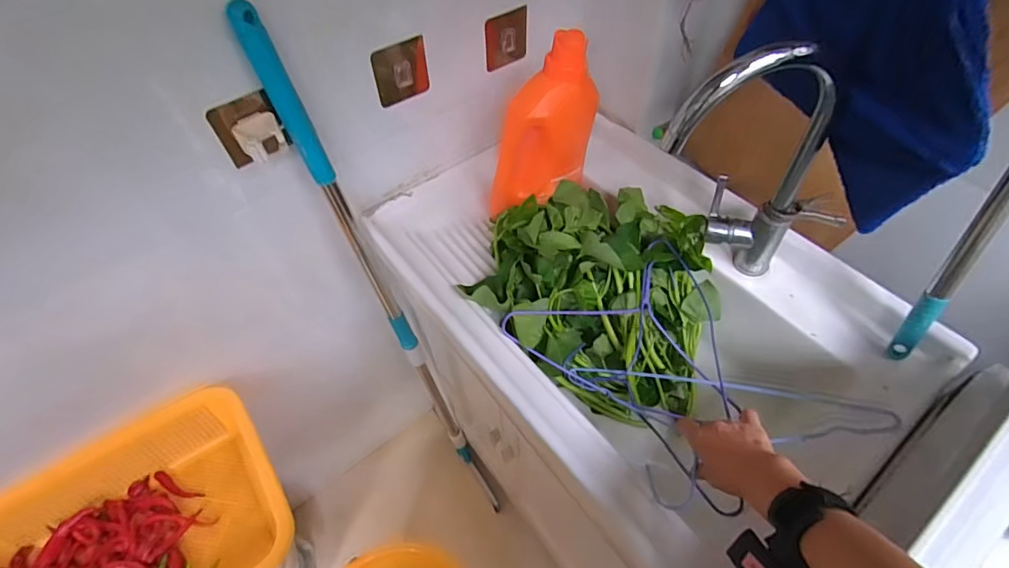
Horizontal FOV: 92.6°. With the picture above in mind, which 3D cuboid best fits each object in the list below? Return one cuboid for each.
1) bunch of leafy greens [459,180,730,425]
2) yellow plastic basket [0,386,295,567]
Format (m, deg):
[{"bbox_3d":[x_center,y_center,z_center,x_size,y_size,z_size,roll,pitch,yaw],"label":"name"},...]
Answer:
[{"bbox_3d":[0.144,0.026,0.745,0.351,0.206,0.284,19,57,15],"label":"bunch of leafy greens"},{"bbox_3d":[-0.516,0.369,0.670,0.411,0.105,0.310,-33,60,-20],"label":"yellow plastic basket"}]

